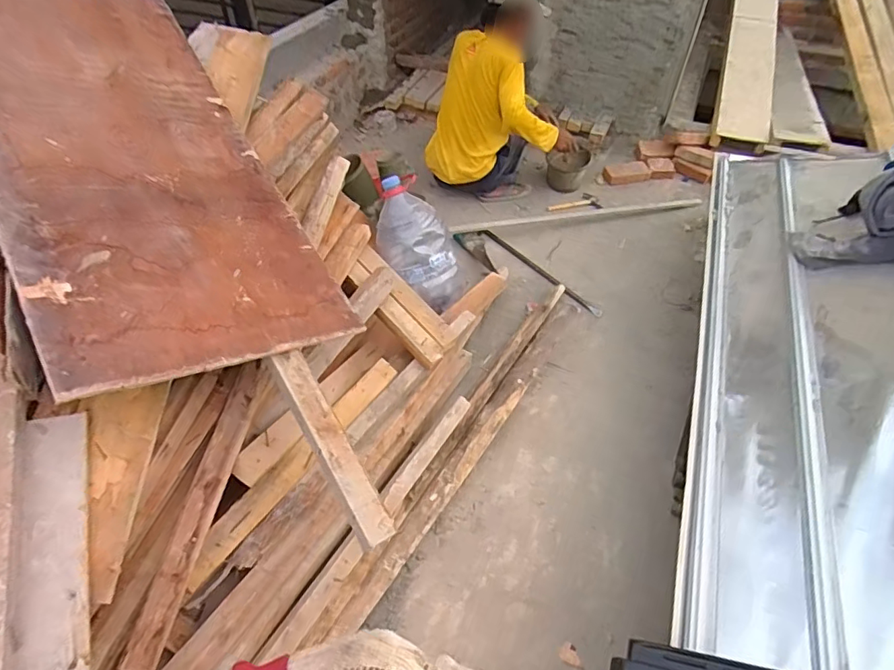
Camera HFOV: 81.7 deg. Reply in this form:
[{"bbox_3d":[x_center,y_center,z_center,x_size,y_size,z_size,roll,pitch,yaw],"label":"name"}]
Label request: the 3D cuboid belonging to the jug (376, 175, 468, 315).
[{"bbox_3d":[-0.096,-0.296,1.780,0.195,0.500,0.227,1,37,46],"label":"jug"}]

